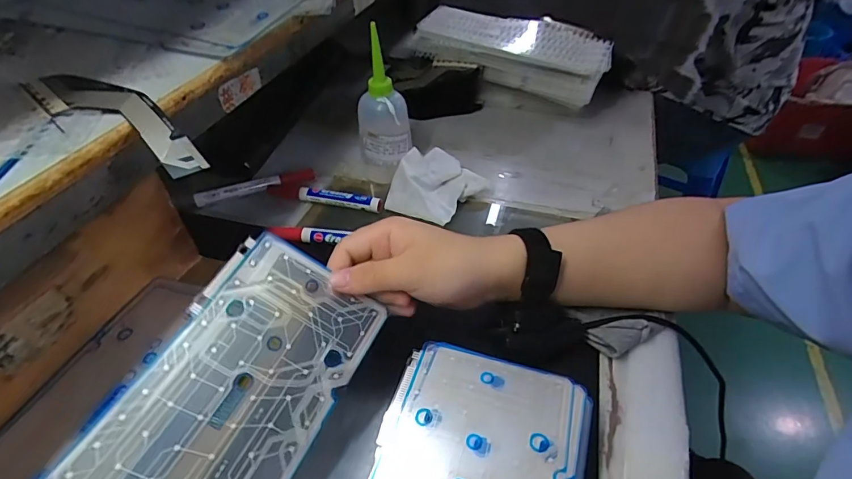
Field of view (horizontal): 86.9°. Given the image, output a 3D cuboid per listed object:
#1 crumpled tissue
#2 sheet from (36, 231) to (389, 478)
[{"bbox_3d":[0.013,-0.065,0.528,0.091,0.038,0.117,31,51,30],"label":"crumpled tissue"},{"bbox_3d":[-0.132,0.122,0.253,0.110,0.021,0.272,34,51,-6],"label":"sheet"}]

